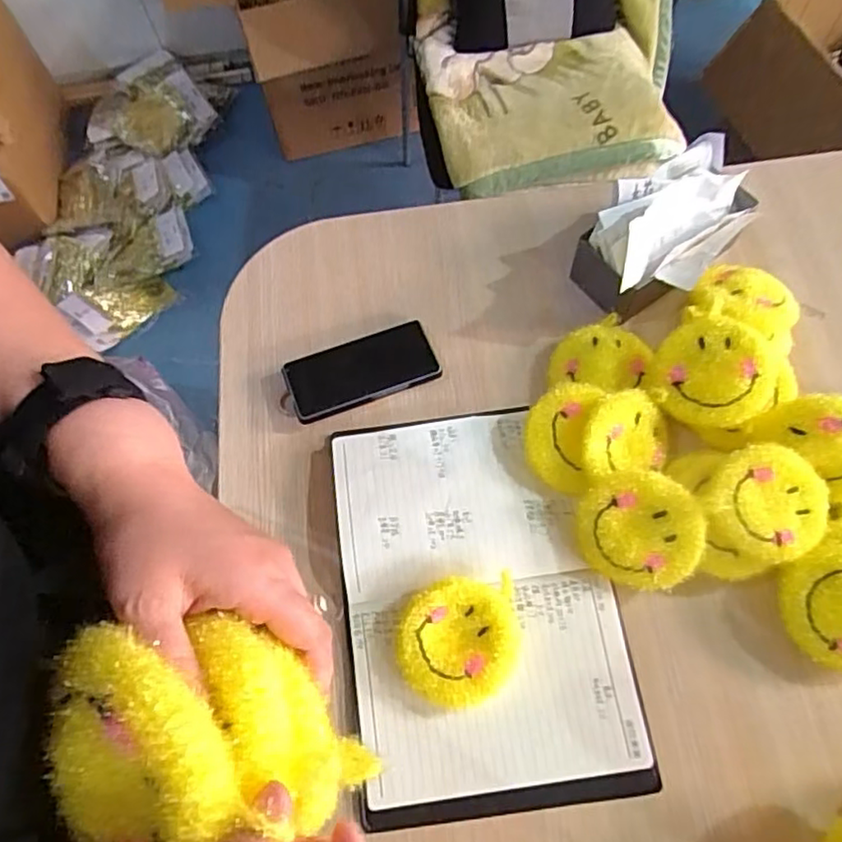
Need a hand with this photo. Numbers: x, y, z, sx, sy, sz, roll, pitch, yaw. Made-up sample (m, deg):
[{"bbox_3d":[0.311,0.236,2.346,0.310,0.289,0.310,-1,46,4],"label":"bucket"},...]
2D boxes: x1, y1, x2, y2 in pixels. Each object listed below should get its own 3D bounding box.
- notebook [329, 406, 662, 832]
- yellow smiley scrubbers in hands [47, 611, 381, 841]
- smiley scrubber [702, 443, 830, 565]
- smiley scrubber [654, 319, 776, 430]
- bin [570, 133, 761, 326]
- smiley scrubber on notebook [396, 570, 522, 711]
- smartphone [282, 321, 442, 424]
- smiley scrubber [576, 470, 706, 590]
[{"bbox_3d":[0.052,0.164,0.603,0.250,0.024,0.359,-8,66,0],"label":"notebook"},{"bbox_3d":[-0.096,0.130,0.256,0.120,0.062,0.099,-26,68,-8],"label":"yellow smiley scrubbers in hands"},{"bbox_3d":[0.313,0.072,0.574,0.102,0.028,0.110,-1,67,3],"label":"smiley scrubber"},{"bbox_3d":[0.286,-0.049,0.620,0.110,0.041,0.102,18,69,11],"label":"smiley scrubber"},{"bbox_3d":[0.272,-0.206,0.700,0.205,0.119,0.128,-39,70,-13],"label":"bin"},{"bbox_3d":[0.034,0.200,0.578,0.107,0.040,0.107,-2,66,2],"label":"smiley scrubber on notebook"},{"bbox_3d":[-0.064,-0.054,0.691,0.159,0.013,0.070,-18,70,-8],"label":"smartphone"},{"bbox_3d":[0.202,0.100,0.591,0.109,0.030,0.103,22,92,18],"label":"smiley scrubber"}]

